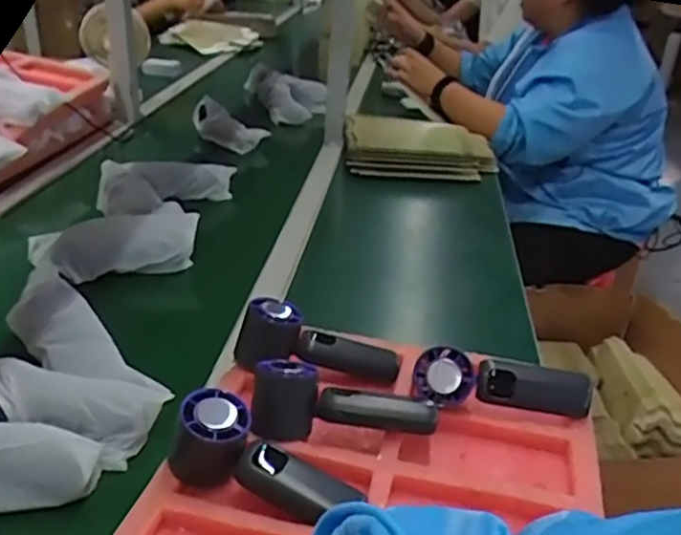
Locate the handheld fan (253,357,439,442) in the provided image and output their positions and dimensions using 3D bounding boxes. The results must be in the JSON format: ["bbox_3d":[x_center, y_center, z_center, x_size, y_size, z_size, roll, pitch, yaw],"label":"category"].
[{"bbox_3d":[0.004,0.111,0.560,0.148,0.049,0.050,4,27,0],"label":"handheld fan"}]

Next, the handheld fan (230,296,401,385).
[{"bbox_3d":[-0.020,0.076,0.639,0.153,0.061,0.050,15,26,-9],"label":"handheld fan"}]

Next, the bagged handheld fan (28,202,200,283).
[{"bbox_3d":[-0.280,-0.025,0.833,0.188,0.080,0.067,-11,31,-27],"label":"bagged handheld fan"}]

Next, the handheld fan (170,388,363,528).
[{"bbox_3d":[-0.058,0.148,0.502,0.147,0.062,0.049,23,30,8],"label":"handheld fan"}]

